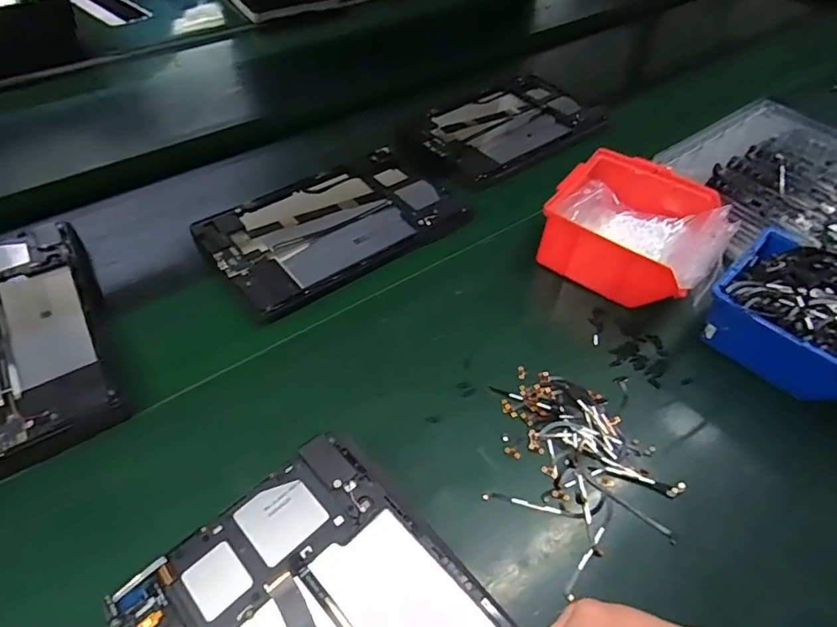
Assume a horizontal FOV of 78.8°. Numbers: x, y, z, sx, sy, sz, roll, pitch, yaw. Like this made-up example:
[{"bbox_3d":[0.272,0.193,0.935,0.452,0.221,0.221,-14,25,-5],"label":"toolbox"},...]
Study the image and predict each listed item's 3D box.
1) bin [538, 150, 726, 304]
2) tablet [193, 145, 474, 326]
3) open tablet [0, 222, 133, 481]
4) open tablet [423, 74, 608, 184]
[{"bbox_3d":[0.195,-0.077,0.480,0.136,0.066,0.137,25,54,17],"label":"bin"},{"bbox_3d":[-0.085,-0.095,0.516,0.240,0.011,0.161,-30,58,-24],"label":"tablet"},{"bbox_3d":[-0.336,0.022,0.401,0.158,0.015,0.258,-26,54,-23],"label":"open tablet"},{"bbox_3d":[0.111,-0.247,0.646,0.236,0.009,0.154,-30,58,-24],"label":"open tablet"}]

